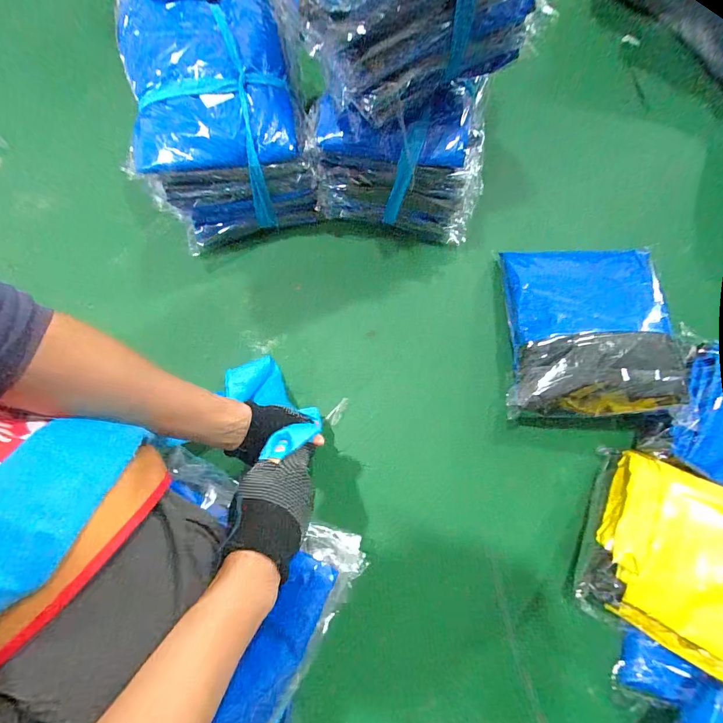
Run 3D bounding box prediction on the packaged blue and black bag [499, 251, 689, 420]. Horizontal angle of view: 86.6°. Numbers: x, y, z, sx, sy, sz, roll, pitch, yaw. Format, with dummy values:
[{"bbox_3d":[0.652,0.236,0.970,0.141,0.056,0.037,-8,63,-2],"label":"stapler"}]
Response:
[{"bbox_3d":[0.309,-0.053,0.538,0.209,0.055,0.255,-2,68,19],"label":"packaged blue and black bag"}]

